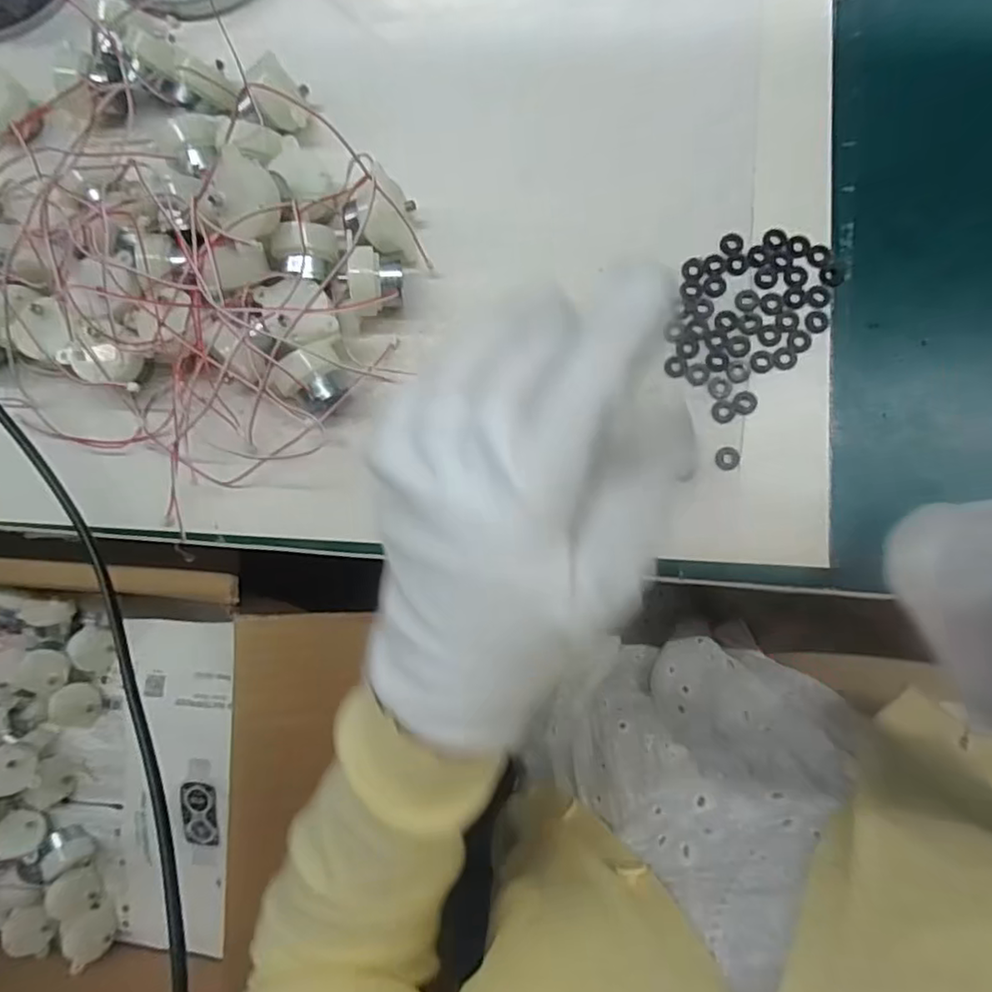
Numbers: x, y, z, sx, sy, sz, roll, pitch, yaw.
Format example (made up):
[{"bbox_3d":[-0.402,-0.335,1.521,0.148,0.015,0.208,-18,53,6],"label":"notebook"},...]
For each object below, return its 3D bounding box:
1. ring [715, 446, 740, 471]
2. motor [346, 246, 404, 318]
[{"bbox_3d":[0.106,-0.017,0.284,0.011,0.004,0.011,-1,86,8],"label":"ring"},{"bbox_3d":[-0.055,-0.100,0.300,0.022,0.030,0.030,-4,85,8],"label":"motor"}]

